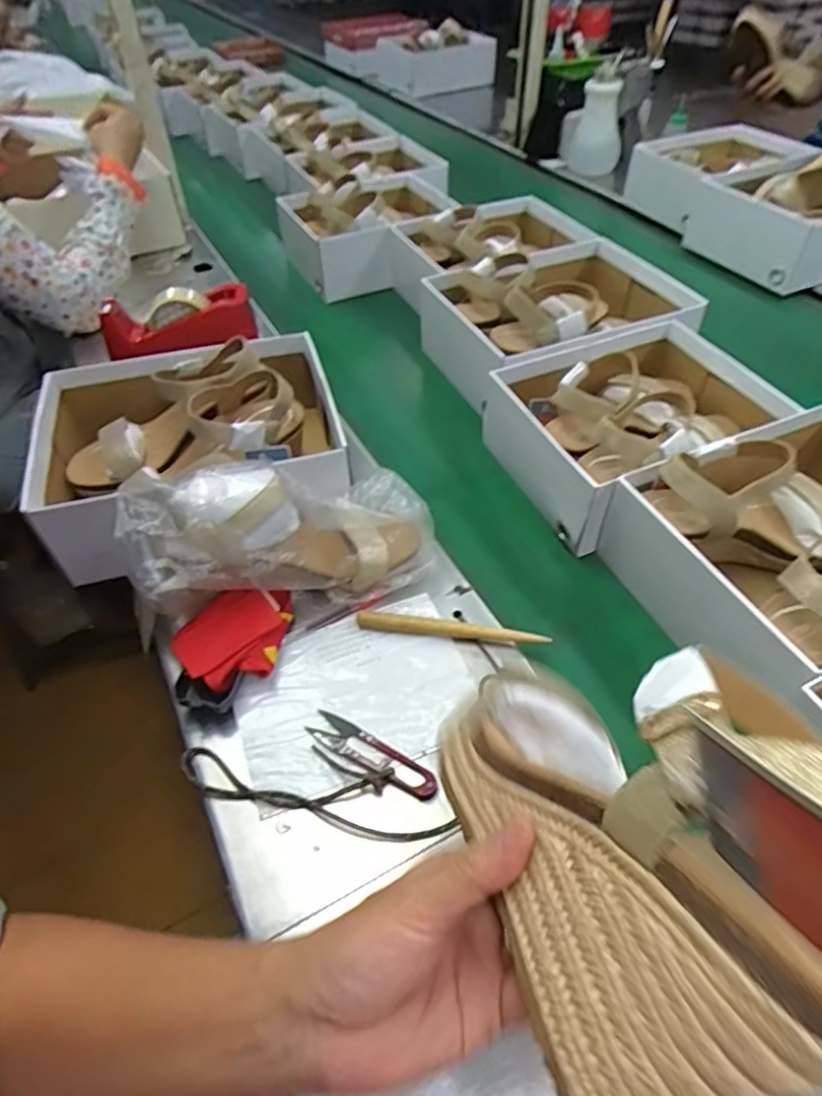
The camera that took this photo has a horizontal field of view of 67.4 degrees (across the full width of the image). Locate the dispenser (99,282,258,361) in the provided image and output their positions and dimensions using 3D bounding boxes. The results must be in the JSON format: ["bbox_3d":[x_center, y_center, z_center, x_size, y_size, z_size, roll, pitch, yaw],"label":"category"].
[{"bbox_3d":[-0.331,-0.312,0.848,0.229,0.076,0.060,-5,46,15],"label":"dispenser"}]

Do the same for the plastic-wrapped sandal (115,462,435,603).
[{"bbox_3d":[-0.113,-0.021,0.573,0.285,0.108,0.113,2,44,-25],"label":"plastic-wrapped sandal"}]

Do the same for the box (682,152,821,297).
[{"bbox_3d":[0.670,-0.580,1.055,0.293,0.167,0.255,-19,50,-16],"label":"box"}]

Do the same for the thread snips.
[{"bbox_3d":[-0.033,0.170,0.503,0.117,0.011,0.034,26,53,23],"label":"thread snips"}]

